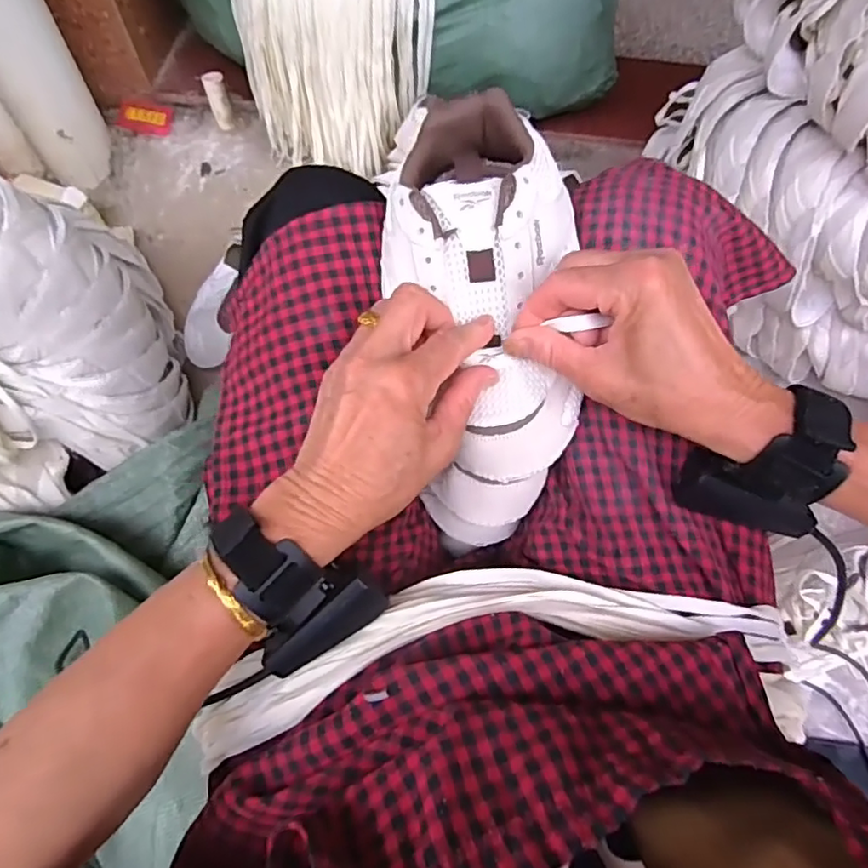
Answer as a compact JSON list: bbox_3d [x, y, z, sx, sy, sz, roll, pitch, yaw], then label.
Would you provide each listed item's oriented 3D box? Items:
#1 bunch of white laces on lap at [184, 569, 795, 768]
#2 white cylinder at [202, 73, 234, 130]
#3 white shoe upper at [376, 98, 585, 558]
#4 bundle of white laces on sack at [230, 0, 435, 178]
[{"bbox_3d":[0.031,0.116,0.335,0.331,0.055,0.077,-8,66,-6],"label":"bunch of white laces on lap"},{"bbox_3d":[-0.341,-0.531,0.933,0.032,0.080,0.027,-18,44,-10],"label":"white cylinder"},{"bbox_3d":[0.031,-0.060,0.364,0.107,0.061,0.275,-7,99,-5],"label":"white shoe upper"},{"bbox_3d":[-0.131,-0.598,0.819,0.250,0.266,0.302,0,65,-2],"label":"bundle of white laces on sack"}]

